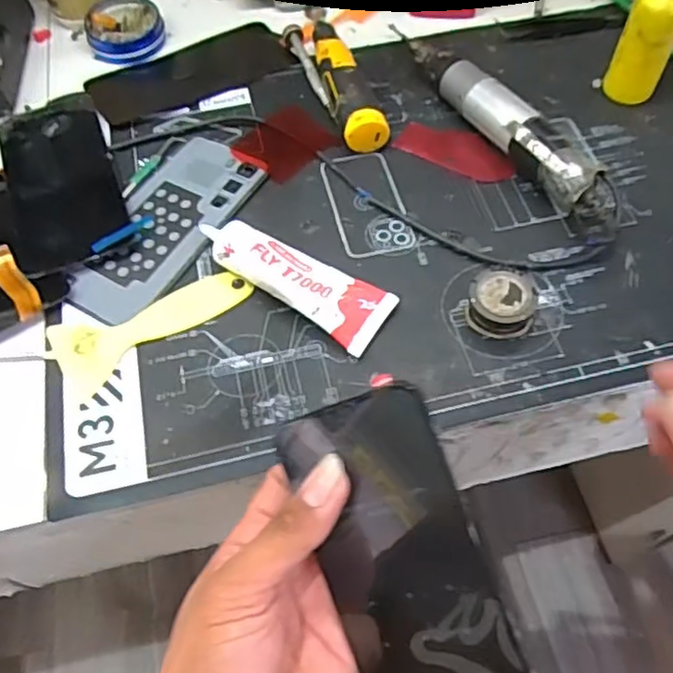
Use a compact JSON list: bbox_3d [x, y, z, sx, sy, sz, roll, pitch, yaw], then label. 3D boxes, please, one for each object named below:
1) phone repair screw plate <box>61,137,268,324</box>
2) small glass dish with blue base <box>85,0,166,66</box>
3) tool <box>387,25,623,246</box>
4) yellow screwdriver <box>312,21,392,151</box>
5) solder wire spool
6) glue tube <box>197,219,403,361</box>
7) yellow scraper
[{"bbox_3d":[-0.112,-0.073,0.428,0.064,0.004,0.153,25,63,16],"label":"phone repair screw plate"},{"bbox_3d":[-0.175,-0.255,0.531,0.060,0.022,0.059,-1,59,1],"label":"small glass dish with blue base"},{"bbox_3d":[0.118,-0.148,0.449,0.034,0.039,0.227,-25,61,-13],"label":"tool"},{"bbox_3d":[0.007,-0.190,0.481,0.032,0.029,0.131,-13,60,-6],"label":"yellow screwdriver"},{"bbox_3d":[0.098,-0.019,0.380,0.037,0.024,0.037,-1,59,1],"label":"solder wire spool"},{"bbox_3d":[-0.027,-0.038,0.394,0.124,0.027,0.042,30,64,18],"label":"glue tube"},{"bbox_3d":[-0.112,-0.011,0.391,0.119,0.004,0.050,-31,63,-16],"label":"yellow scraper"}]

